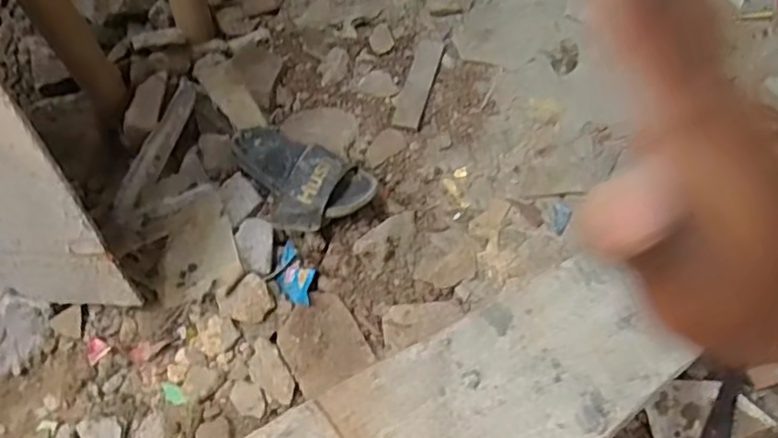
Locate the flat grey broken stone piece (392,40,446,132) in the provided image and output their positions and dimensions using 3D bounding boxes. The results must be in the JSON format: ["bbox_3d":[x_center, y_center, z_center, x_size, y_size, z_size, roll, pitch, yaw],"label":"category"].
[{"bbox_3d":[0.050,-0.235,1.020,0.052,0.011,0.192,13,62,11],"label":"flat grey broken stone piece"}]

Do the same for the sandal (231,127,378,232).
[{"bbox_3d":[-0.151,-0.068,0.914,0.258,0.070,0.131,32,67,20],"label":"sandal"}]

